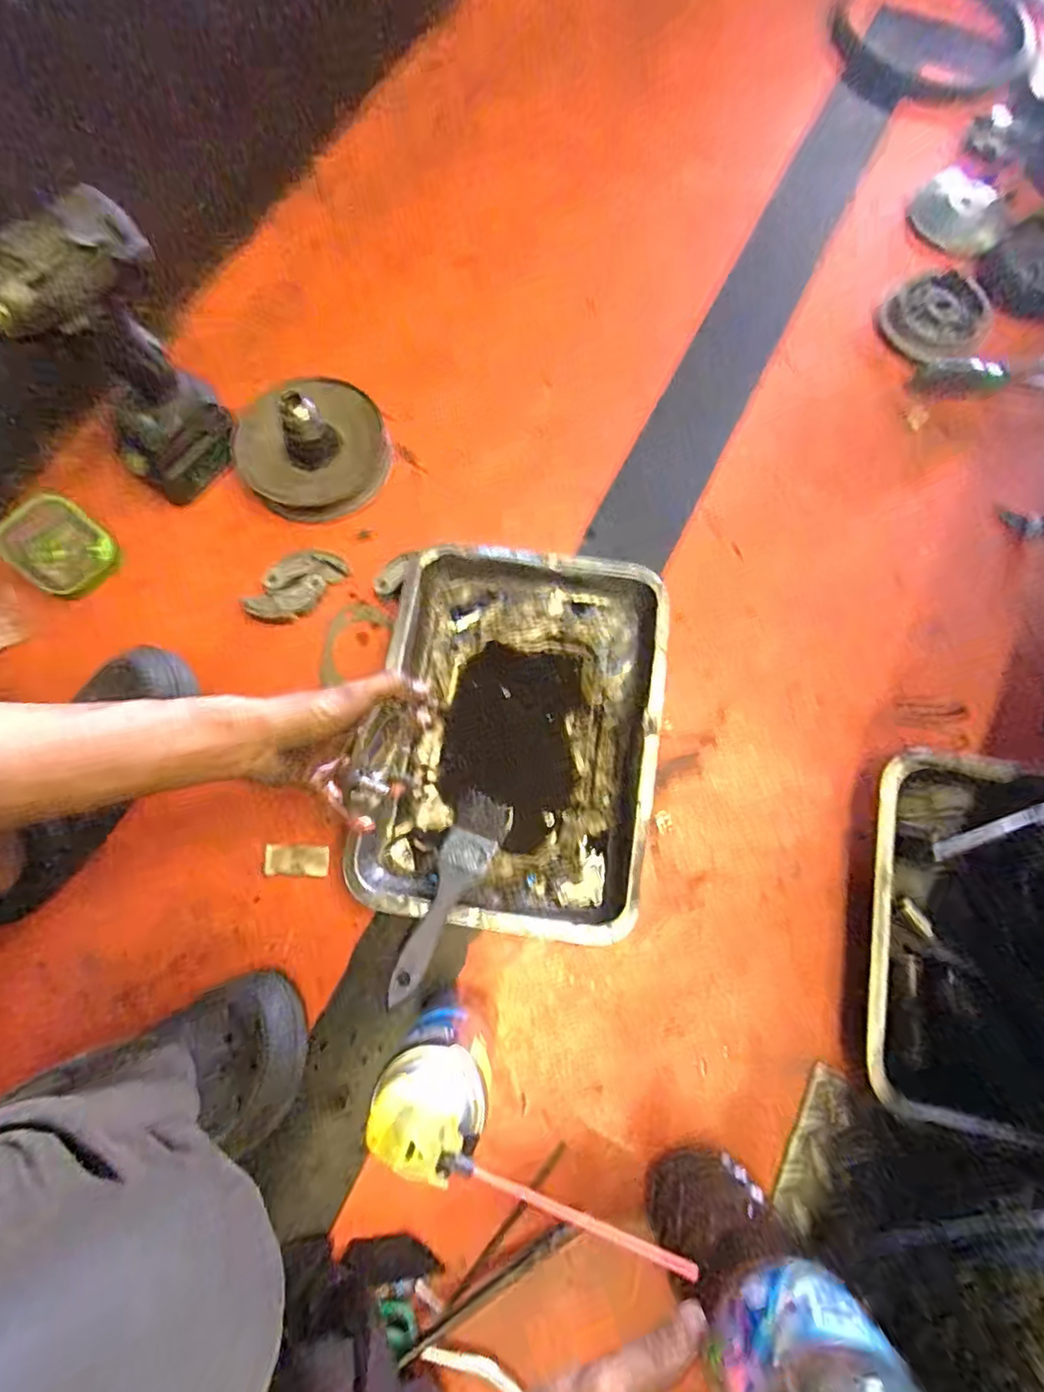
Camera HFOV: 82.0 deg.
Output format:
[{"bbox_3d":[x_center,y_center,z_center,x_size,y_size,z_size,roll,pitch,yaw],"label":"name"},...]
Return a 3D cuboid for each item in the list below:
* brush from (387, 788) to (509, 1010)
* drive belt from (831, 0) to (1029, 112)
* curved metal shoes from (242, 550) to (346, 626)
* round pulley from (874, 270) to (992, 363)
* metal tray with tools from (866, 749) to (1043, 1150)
[{"bbox_3d":[-0.062,0.163,0.503,0.046,0.014,0.182,21,52,7],"label":"brush"},{"bbox_3d":[0.606,-0.984,0.890,0.252,0.025,0.353,0,71,8],"label":"drive belt"},{"bbox_3d":[-0.235,-0.114,0.622,0.053,0.026,0.098,36,77,11],"label":"curved metal shoes"},{"bbox_3d":[0.485,-0.445,0.708,0.112,0.030,0.131,34,77,10],"label":"round pulley"},{"bbox_3d":[0.443,0.211,0.495,0.298,0.061,0.292,12,74,5],"label":"metal tray with tools"}]

